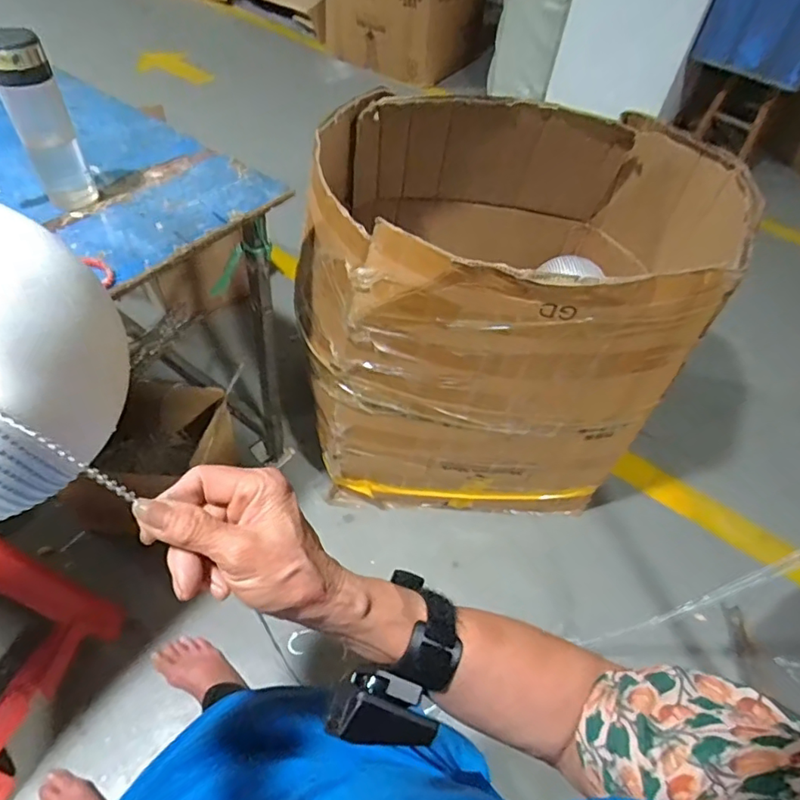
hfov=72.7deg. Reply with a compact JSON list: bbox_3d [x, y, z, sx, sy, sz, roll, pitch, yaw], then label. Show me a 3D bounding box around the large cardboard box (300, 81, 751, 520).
[{"bbox_3d":[0.228,-0.213,1.206,0.848,0.666,0.710,2,51,-5],"label":"large cardboard box"}]

